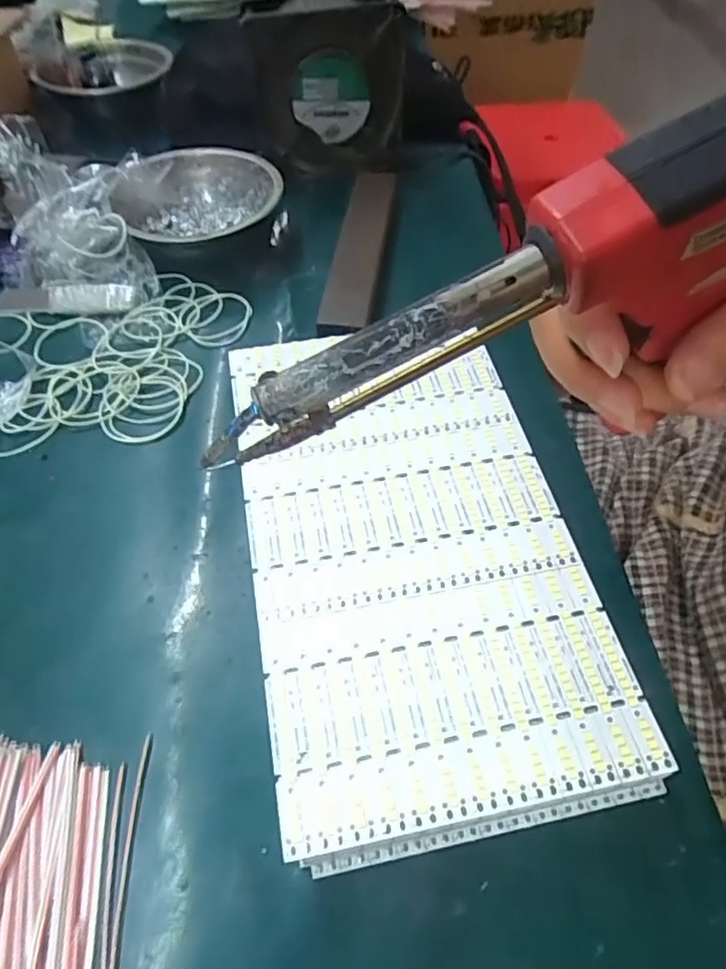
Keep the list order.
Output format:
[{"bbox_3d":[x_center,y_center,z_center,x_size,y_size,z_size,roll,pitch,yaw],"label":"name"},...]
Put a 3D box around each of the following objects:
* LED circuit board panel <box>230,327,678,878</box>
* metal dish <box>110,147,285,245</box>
[{"bbox_3d":[0.021,0.032,0.294,0.141,0.034,0.241,-9,54,-7],"label":"LED circuit board panel"},{"bbox_3d":[-0.121,-0.208,0.463,0.115,0.043,0.114,0,54,0],"label":"metal dish"}]

